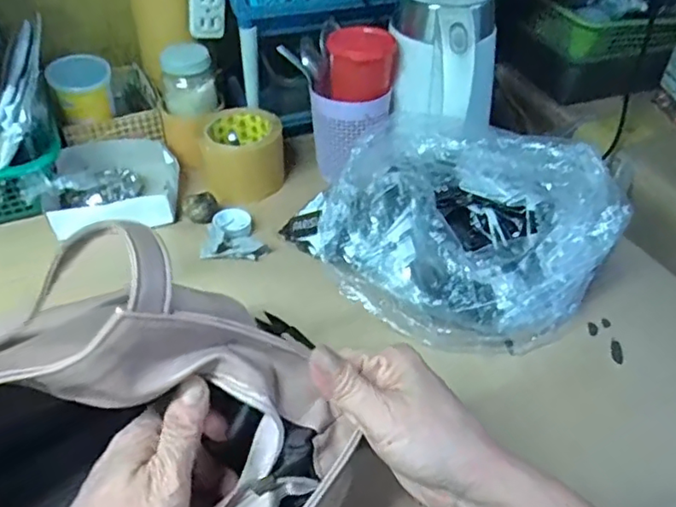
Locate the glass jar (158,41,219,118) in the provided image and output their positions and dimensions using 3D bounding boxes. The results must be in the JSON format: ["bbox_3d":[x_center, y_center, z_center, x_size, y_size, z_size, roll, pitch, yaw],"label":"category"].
[{"bbox_3d":[-0.184,-0.212,0.722,0.064,0.072,0.064,-8,43,-11],"label":"glass jar"}]

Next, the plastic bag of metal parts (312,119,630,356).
[{"bbox_3d":[0.116,-0.021,0.560,0.244,0.118,0.193,27,48,26],"label":"plastic bag of metal parts"}]

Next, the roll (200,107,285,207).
[{"bbox_3d":[-0.114,-0.122,0.720,0.094,0.077,0.089,1,42,-1],"label":"roll"}]

